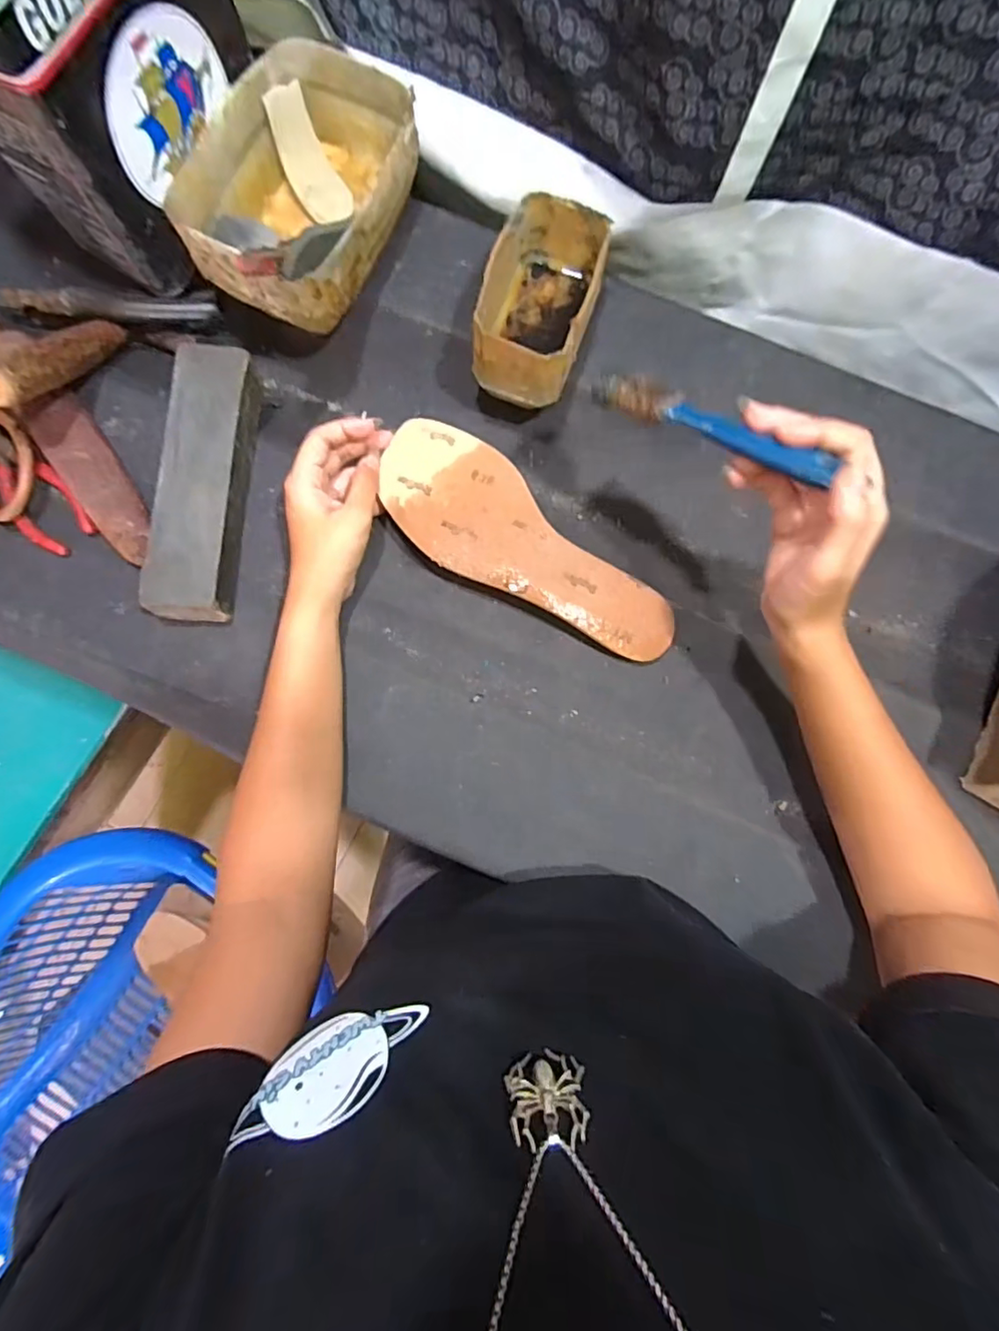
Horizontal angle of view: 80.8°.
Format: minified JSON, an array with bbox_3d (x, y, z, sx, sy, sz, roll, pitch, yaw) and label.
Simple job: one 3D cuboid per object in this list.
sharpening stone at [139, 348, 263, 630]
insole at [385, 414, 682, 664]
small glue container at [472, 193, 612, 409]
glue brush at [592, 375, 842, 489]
[{"bbox_3d":[-0.210,-0.130,0.415,0.052,0.029,0.195,4,78,-2],"label":"sharpening stone"},{"bbox_3d":[0.015,-0.079,0.412,0.235,0.015,0.081,40,84,1],"label":"insole"},{"bbox_3d":[0.029,-0.263,0.434,0.073,0.064,0.129,18,78,2],"label":"small glue container"},{"bbox_3d":[0.113,-0.134,0.322,0.143,0.009,0.024,38,82,29],"label":"glue brush"}]

